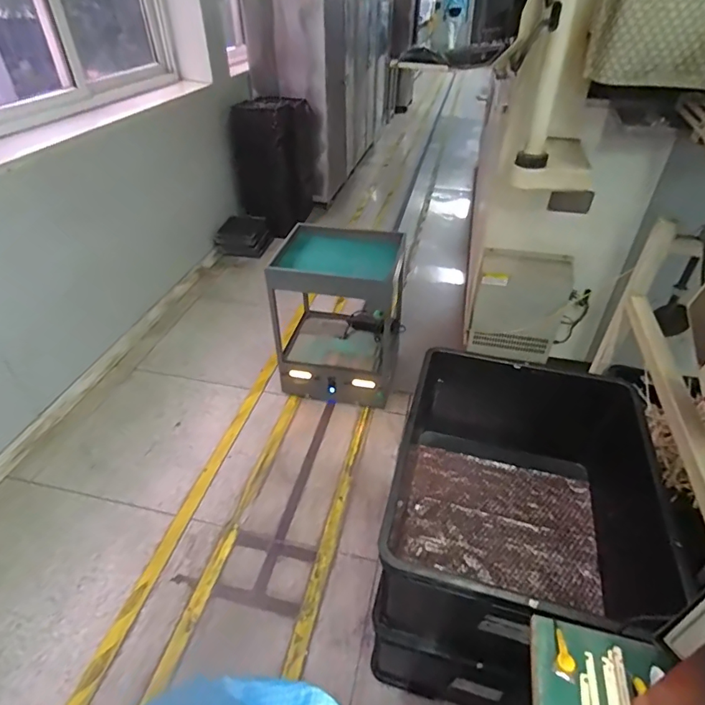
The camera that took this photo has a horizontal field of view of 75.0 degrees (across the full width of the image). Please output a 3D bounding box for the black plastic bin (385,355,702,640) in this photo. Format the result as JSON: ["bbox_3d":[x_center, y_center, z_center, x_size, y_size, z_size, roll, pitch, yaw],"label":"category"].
[{"bbox_3d":[0.360,0.312,1.012,0.563,0.301,0.612,10,40,12],"label":"black plastic bin"}]

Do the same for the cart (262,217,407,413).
[{"bbox_3d":[-0.049,-0.146,1.782,0.434,0.558,0.388,9,40,11],"label":"cart"}]

